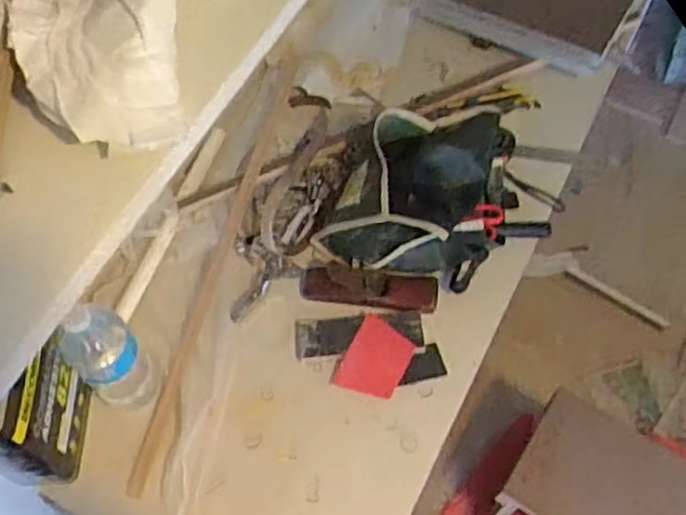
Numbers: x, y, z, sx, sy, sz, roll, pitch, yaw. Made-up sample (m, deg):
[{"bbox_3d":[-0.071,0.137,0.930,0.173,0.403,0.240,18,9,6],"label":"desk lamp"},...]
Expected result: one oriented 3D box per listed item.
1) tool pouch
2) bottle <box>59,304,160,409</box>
[{"bbox_3d":[0.113,-0.099,1.072,0.247,0.129,0.253,18,64,10],"label":"tool pouch"},{"bbox_3d":[-0.289,0.131,0.907,0.068,0.231,0.081,36,68,18],"label":"bottle"}]

